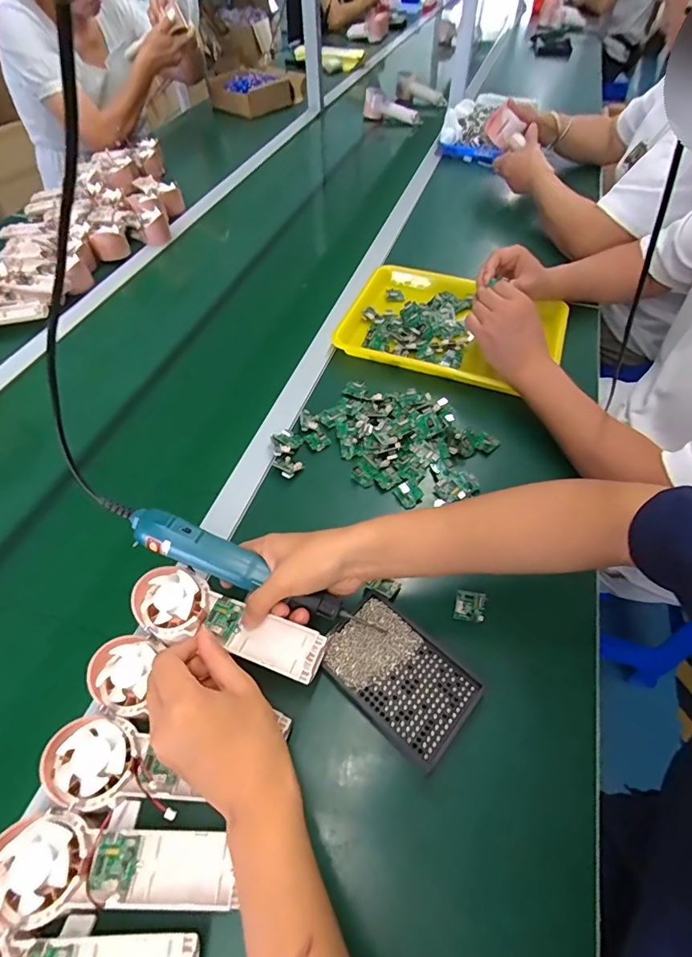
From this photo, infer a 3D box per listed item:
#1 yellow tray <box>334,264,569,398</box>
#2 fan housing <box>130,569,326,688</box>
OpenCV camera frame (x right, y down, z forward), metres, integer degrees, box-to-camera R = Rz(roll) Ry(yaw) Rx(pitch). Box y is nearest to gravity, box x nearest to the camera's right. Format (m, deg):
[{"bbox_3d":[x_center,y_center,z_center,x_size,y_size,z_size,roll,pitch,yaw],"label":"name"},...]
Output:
[{"bbox_3d":[0.168,-0.247,0.716,0.334,0.030,0.237,20,56,15],"label":"yellow tray"},{"bbox_3d":[-0.106,0.131,0.398,0.174,0.024,0.058,19,56,9],"label":"fan housing"}]

